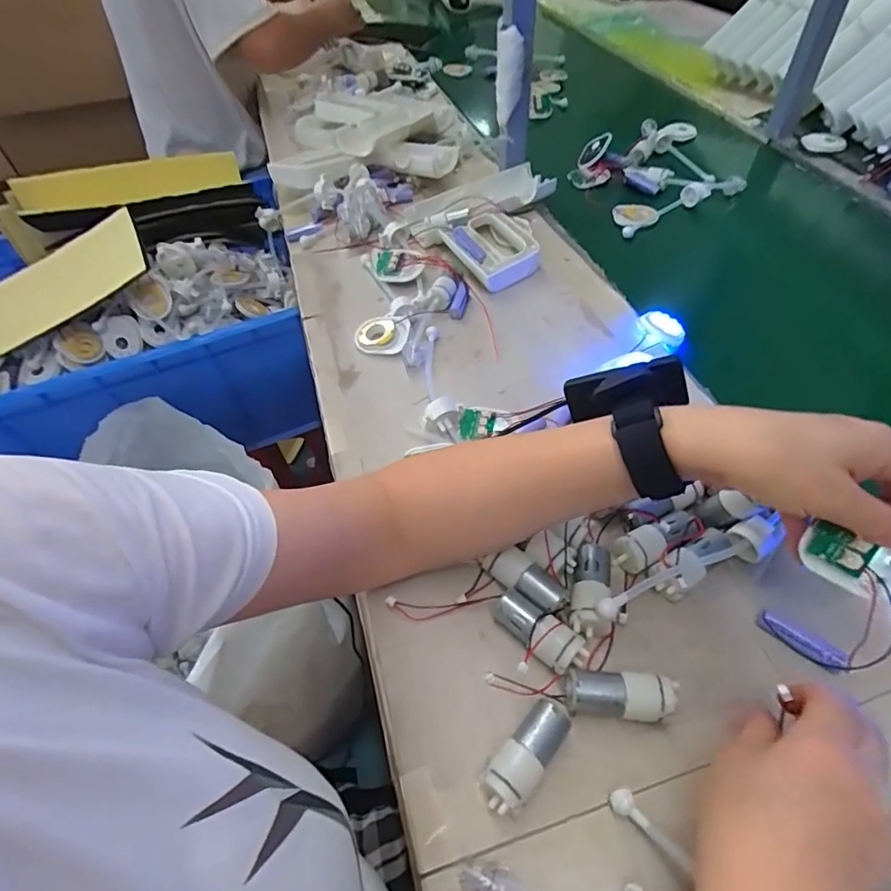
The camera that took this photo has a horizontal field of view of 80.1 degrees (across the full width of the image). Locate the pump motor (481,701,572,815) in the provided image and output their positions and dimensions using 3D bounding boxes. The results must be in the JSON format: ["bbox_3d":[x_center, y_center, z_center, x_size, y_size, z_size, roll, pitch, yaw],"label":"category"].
[{"bbox_3d":[0.047,0.176,0.304,0.025,0.026,0.065,30,59,24],"label":"pump motor"}]

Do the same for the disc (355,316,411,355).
[{"bbox_3d":[-0.065,-0.115,0.548,0.052,0.008,0.045,10,67,7],"label":"disc"}]

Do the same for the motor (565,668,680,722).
[{"bbox_3d":[0.105,0.152,0.322,0.063,0.024,0.024,3,52,6],"label":"motor"}]

